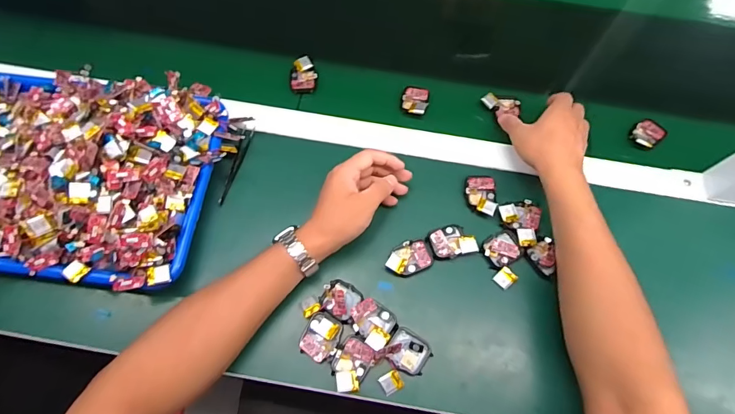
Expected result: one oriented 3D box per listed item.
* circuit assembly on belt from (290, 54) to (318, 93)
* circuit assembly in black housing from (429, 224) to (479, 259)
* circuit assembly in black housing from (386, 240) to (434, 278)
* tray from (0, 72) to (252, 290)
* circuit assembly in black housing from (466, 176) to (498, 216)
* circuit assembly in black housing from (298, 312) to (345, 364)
[{"bbox_3d":[-0.092,-0.191,0.577,0.037,0.017,0.055,2,67,-1],"label":"circuit assembly on belt"},{"bbox_3d":[0.101,0.040,0.481,0.051,0.015,0.039,-11,67,-6],"label":"circuit assembly in black housing"},{"bbox_3d":[0.049,0.061,0.476,0.055,0.017,0.038,-24,69,-11],"label":"circuit assembly in black housing"},{"bbox_3d":[-0.349,-0.050,0.464,0.348,0.058,0.259,5,67,1],"label":"tray"},{"bbox_3d":[0.143,-0.015,0.505,0.036,0.011,0.052,8,67,2],"label":"circuit assembly in black housing"},{"bbox_3d":[-0.051,0.141,0.439,0.038,0.010,0.048,29,69,10],"label":"circuit assembly in black housing"}]

